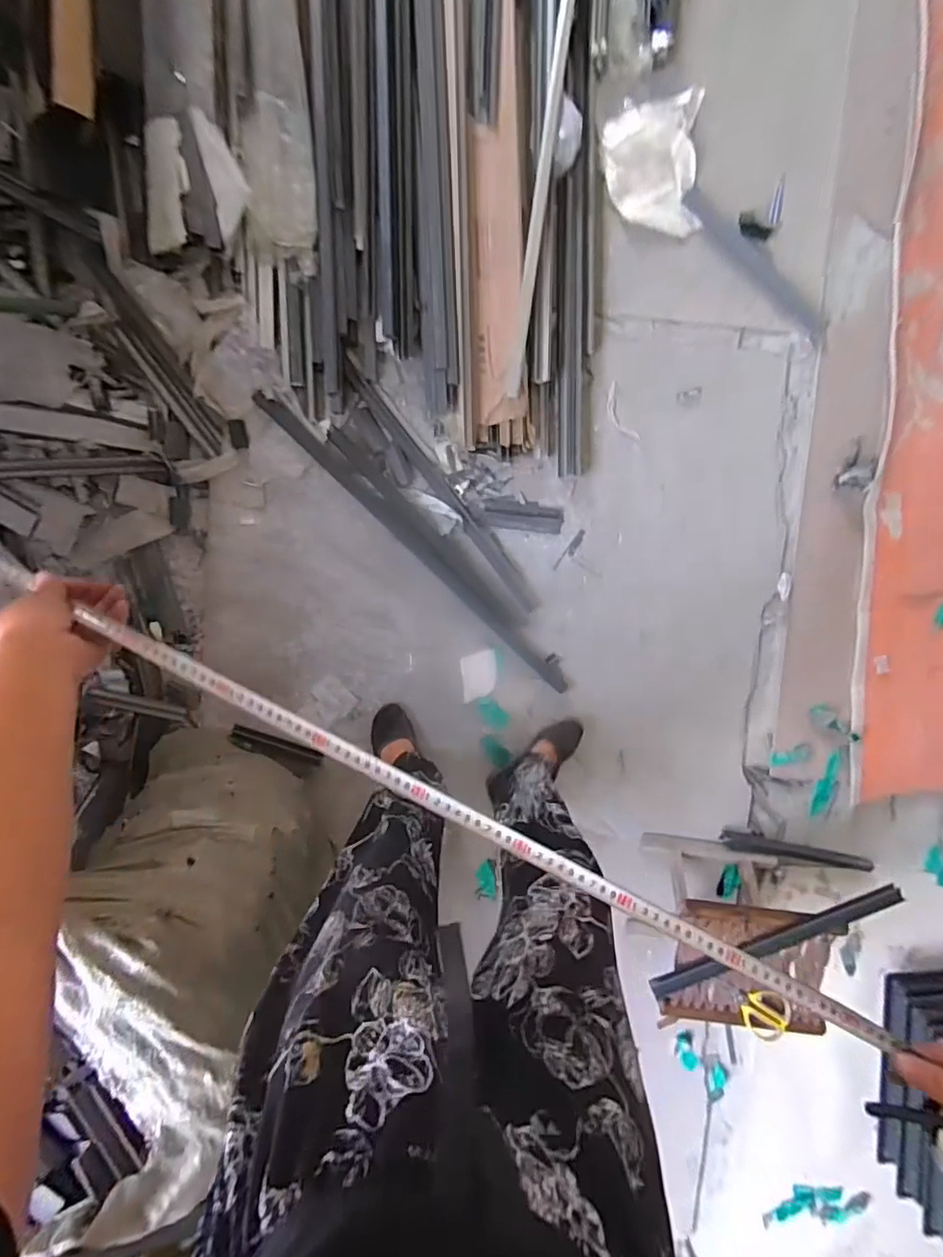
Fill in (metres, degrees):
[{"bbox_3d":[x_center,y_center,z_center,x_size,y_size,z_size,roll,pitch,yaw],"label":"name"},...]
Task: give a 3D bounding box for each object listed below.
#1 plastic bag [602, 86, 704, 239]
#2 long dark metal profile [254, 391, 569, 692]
[{"bbox_3d":[0.376,-0.967,1.168,0.216,0.039,0.267,-5,96,-2],"label":"plastic bag"},{"bbox_3d":[-0.110,-0.171,1.215,0.887,0.014,0.063,42,93,-8],"label":"long dark metal profile"}]

